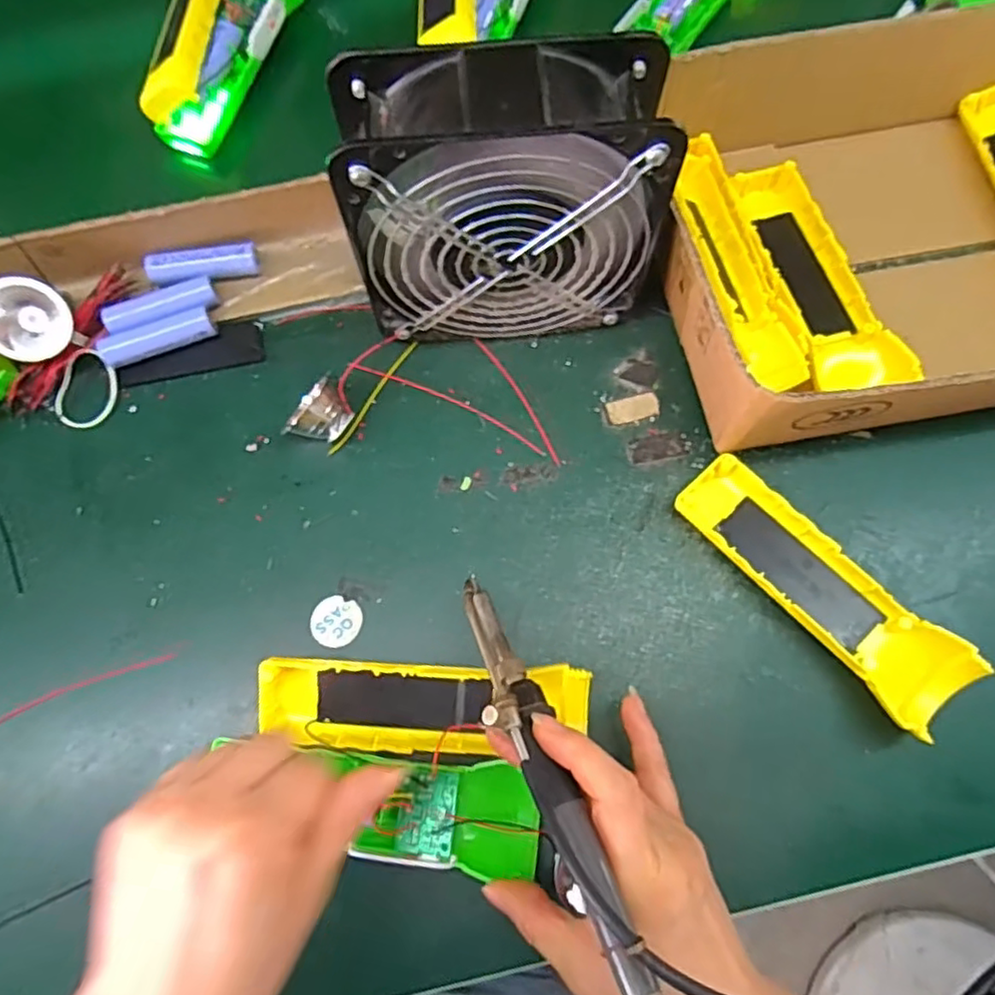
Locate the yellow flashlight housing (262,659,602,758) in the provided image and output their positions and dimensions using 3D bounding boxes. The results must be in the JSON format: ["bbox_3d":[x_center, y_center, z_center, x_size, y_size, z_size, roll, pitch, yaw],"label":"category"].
[{"bbox_3d":[-0.035,0.106,0.332,0.162,0.029,0.042,1,74,3],"label":"yellow flashlight housing"}]

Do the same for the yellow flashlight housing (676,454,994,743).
[{"bbox_3d":[0.167,0.044,0.343,0.048,0.029,0.160,-39,76,-8],"label":"yellow flashlight housing"}]

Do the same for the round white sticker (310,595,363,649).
[{"bbox_3d":[-0.087,0.067,0.356,0.026,0.004,0.026,-1,74,2],"label":"round white sticker"}]

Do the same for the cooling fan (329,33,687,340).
[{"bbox_3d":[0.004,-0.144,0.335,0.146,0.145,0.063,-6,74,1],"label":"cooling fan"}]

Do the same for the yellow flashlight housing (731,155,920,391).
[{"bbox_3d":[0.177,-0.125,0.381,0.054,0.035,0.161,-17,74,-2],"label":"yellow flashlight housing"}]

